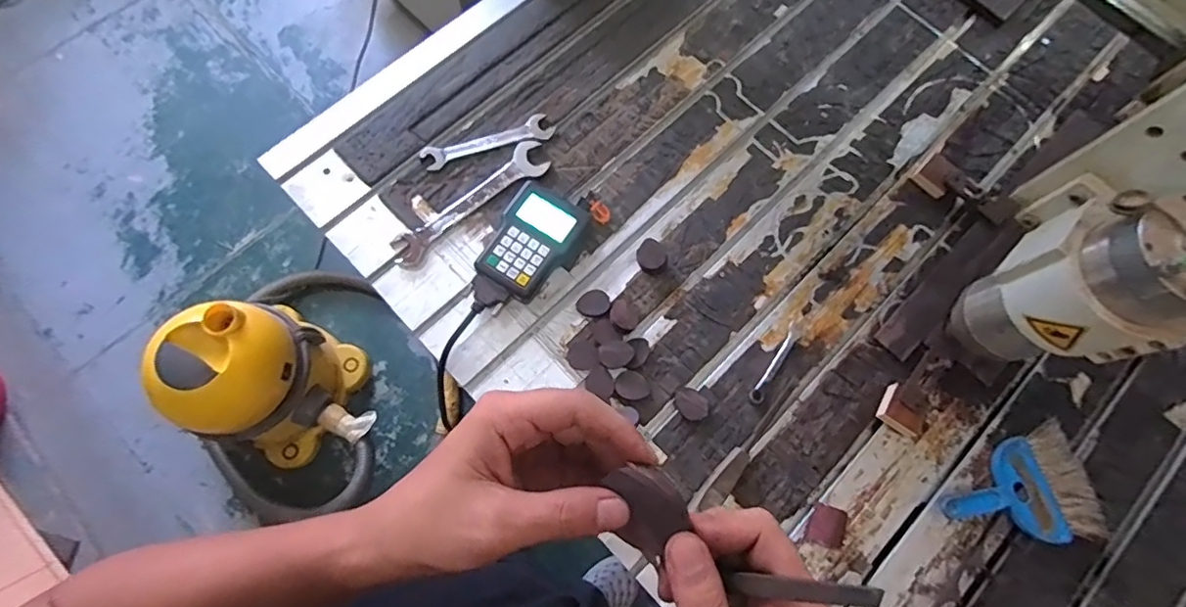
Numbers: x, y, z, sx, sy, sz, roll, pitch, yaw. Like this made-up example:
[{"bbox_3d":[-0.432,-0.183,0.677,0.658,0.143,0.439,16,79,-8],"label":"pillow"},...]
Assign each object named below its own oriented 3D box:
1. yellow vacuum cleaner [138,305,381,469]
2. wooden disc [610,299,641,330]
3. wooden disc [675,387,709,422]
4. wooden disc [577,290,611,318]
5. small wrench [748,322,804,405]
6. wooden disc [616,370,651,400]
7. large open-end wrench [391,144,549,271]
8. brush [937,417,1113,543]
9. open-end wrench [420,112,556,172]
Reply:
[{"bbox_3d":[-0.727,0.173,1.218,0.259,0.370,0.289,16,73,2],"label":"yellow vacuum cleaner"},{"bbox_3d":[0.044,0.015,0.729,0.041,0.008,0.037,20,68,-18],"label":"wooden disc"},{"bbox_3d":[0.125,0.127,0.702,0.045,0.010,0.036,37,76,8],"label":"wooden disc"},{"bbox_3d":[0.001,0.002,0.740,0.043,0.012,0.036,-27,77,-9],"label":"wooden disc"},{"bbox_3d":[0.240,0.079,0.728,0.019,0.004,0.123,35,76,8],"label":"small wrench"},{"bbox_3d":[0.050,0.105,0.704,0.042,0.004,0.035,36,92,7],"label":"wooden disc"},{"bbox_3d":[-0.170,-0.140,0.775,0.251,0.009,0.051,-39,79,-11],"label":"large open-end wrench"},{"bbox_3d":[0.520,0.230,0.683,0.178,0.030,0.133,-11,75,-5],"label":"brush"},{"bbox_3d":[-0.149,-0.232,0.796,0.188,0.007,0.042,-20,76,-7],"label":"open-end wrench"}]

